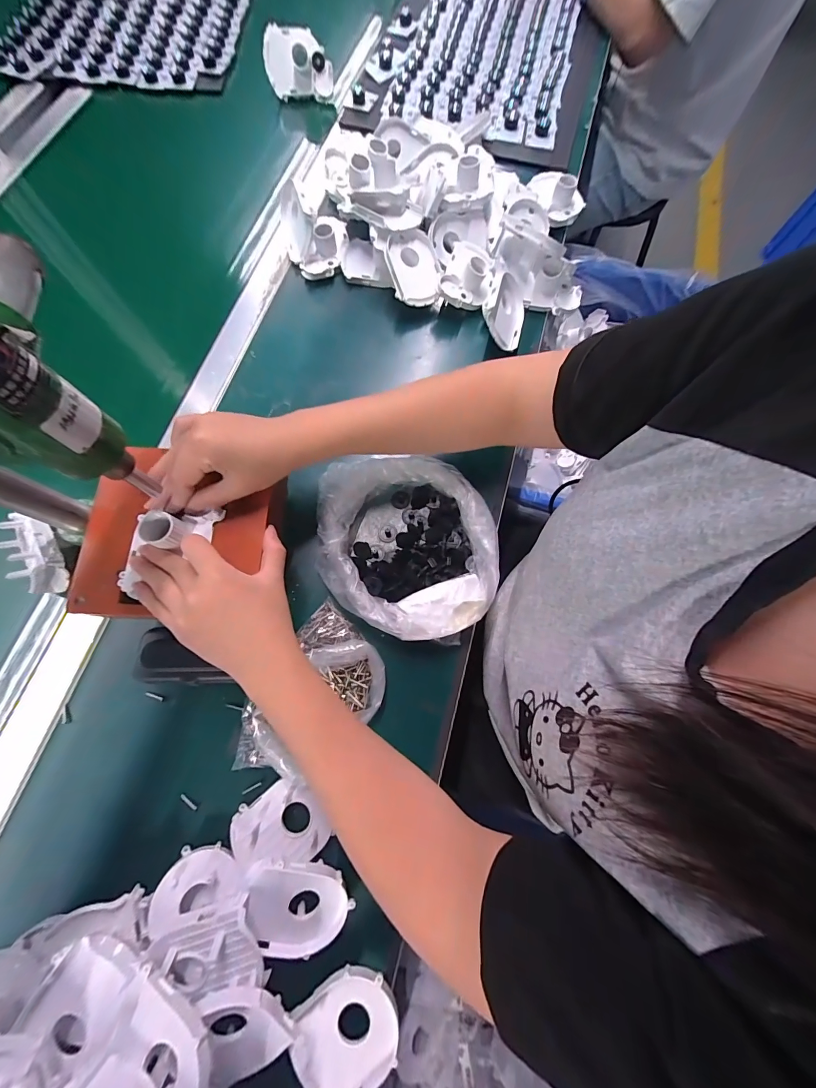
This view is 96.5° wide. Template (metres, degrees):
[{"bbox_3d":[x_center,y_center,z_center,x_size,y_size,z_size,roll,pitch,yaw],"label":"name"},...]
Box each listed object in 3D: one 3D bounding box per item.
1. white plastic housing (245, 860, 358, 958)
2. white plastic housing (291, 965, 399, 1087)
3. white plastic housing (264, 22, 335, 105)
[{"bbox_3d":[-0.084,0.274,0.276,0.081,0.016,0.068,20,95,-15],"label":"white plastic housing"},{"bbox_3d":[-0.045,0.358,0.263,0.076,0.016,0.069,-27,76,-9],"label":"white plastic housing"},{"bbox_3d":[-0.167,-0.736,0.564,0.096,0.073,0.034,6,74,0],"label":"white plastic housing"}]

